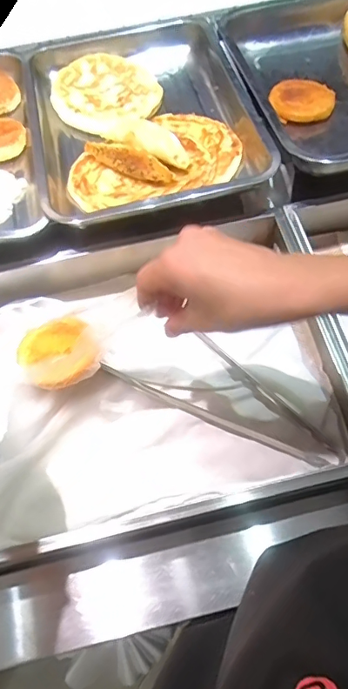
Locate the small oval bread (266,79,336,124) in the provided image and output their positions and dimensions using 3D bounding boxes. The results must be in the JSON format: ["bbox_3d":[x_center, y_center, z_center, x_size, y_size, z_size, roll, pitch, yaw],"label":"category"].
[{"bbox_3d":[0.161,-0.309,0.610,0.080,0.019,0.075,4,67,3],"label":"small oval bread"}]

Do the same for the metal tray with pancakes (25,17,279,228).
[{"bbox_3d":[-0.044,-0.287,0.597,0.255,0.051,0.349,-13,67,-4],"label":"metal tray with pancakes"}]

